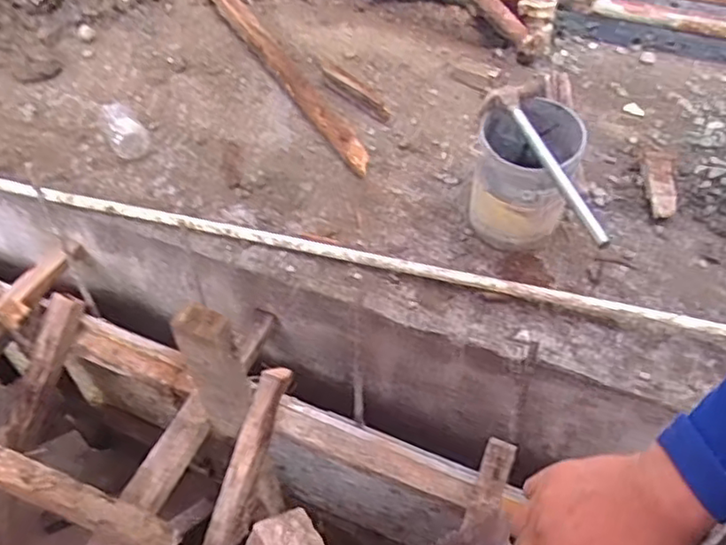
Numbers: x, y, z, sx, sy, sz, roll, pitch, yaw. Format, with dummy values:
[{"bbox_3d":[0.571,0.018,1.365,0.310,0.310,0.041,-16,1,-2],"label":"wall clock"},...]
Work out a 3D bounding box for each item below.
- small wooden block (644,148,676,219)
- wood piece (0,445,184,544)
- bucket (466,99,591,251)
[{"bbox_3d":[0.590,-0.193,1.263,0.065,0.039,0.212,13,53,10],"label":"small wooden block"},{"bbox_3d":[-0.571,0.280,0.959,0.682,0.045,0.054,17,51,16],"label":"wood piece"},{"bbox_3d":[0.276,-0.165,1.120,0.159,0.235,0.156,16,53,12],"label":"bucket"}]

